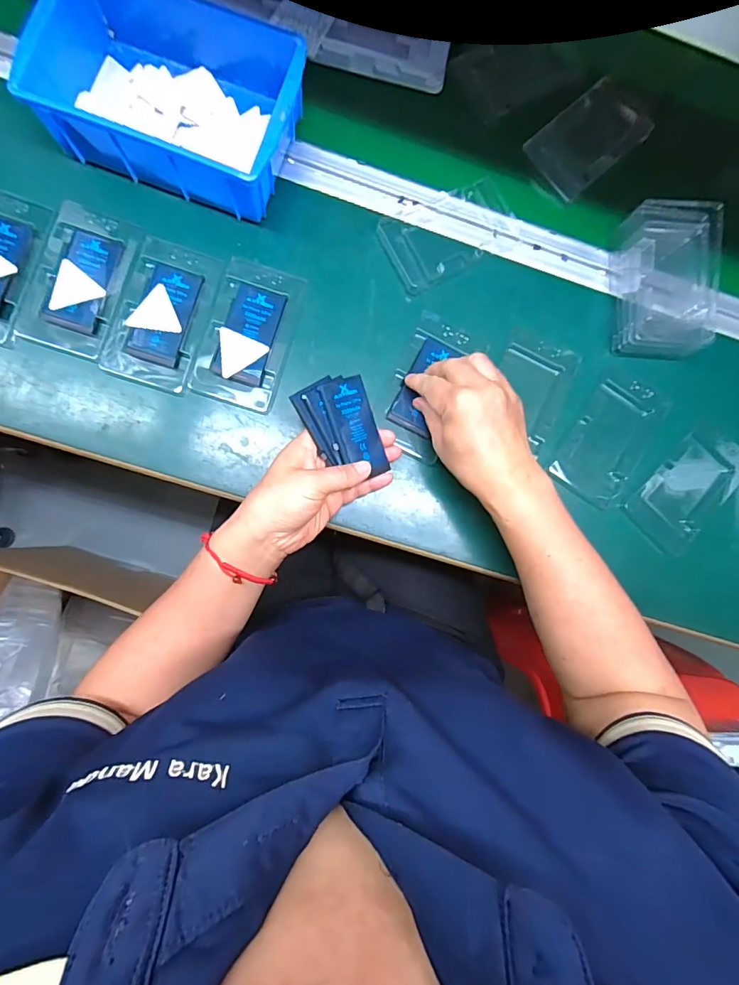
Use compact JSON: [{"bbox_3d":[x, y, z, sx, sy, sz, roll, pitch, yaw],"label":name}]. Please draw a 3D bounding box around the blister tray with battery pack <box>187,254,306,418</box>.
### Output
[{"bbox_3d":[-0.108,-0.142,0.402,0.075,0.007,0.127,17,88,-5],"label":"blister tray with battery pack"}]

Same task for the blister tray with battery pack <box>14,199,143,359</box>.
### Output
[{"bbox_3d":[-0.253,-0.187,0.389,0.072,0.004,0.127,17,88,-5],"label":"blister tray with battery pack"}]

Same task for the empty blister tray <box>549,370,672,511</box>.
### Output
[{"bbox_3d":[0.232,-0.052,0.433,0.077,0.007,0.122,30,87,-4],"label":"empty blister tray"}]

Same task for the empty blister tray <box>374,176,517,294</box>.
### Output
[{"bbox_3d":[0.076,-0.251,0.429,0.135,0.016,0.075,-31,92,-4],"label":"empty blister tray"}]

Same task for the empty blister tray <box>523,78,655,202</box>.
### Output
[{"bbox_3d":[0.221,-0.355,0.447,0.121,0.011,0.073,-41,93,-4],"label":"empty blister tray"}]

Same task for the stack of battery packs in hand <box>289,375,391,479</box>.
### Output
[{"bbox_3d":[-0.022,-0.052,0.375,0.066,0.014,0.084,-23,101,-26],"label":"stack of battery packs in hand"}]

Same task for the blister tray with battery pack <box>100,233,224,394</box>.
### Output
[{"bbox_3d":[-0.182,-0.158,0.395,0.073,0.005,0.127,18,88,-5],"label":"blister tray with battery pack"}]

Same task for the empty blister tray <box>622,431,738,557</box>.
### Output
[{"bbox_3d":[0.316,-0.005,0.436,0.134,0.012,0.075,-44,93,-4],"label":"empty blister tray"}]

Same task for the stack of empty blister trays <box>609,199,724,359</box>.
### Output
[{"bbox_3d":[0.282,-0.207,0.423,0.077,0.034,0.149,1,90,-5],"label":"stack of empty blister trays"}]

